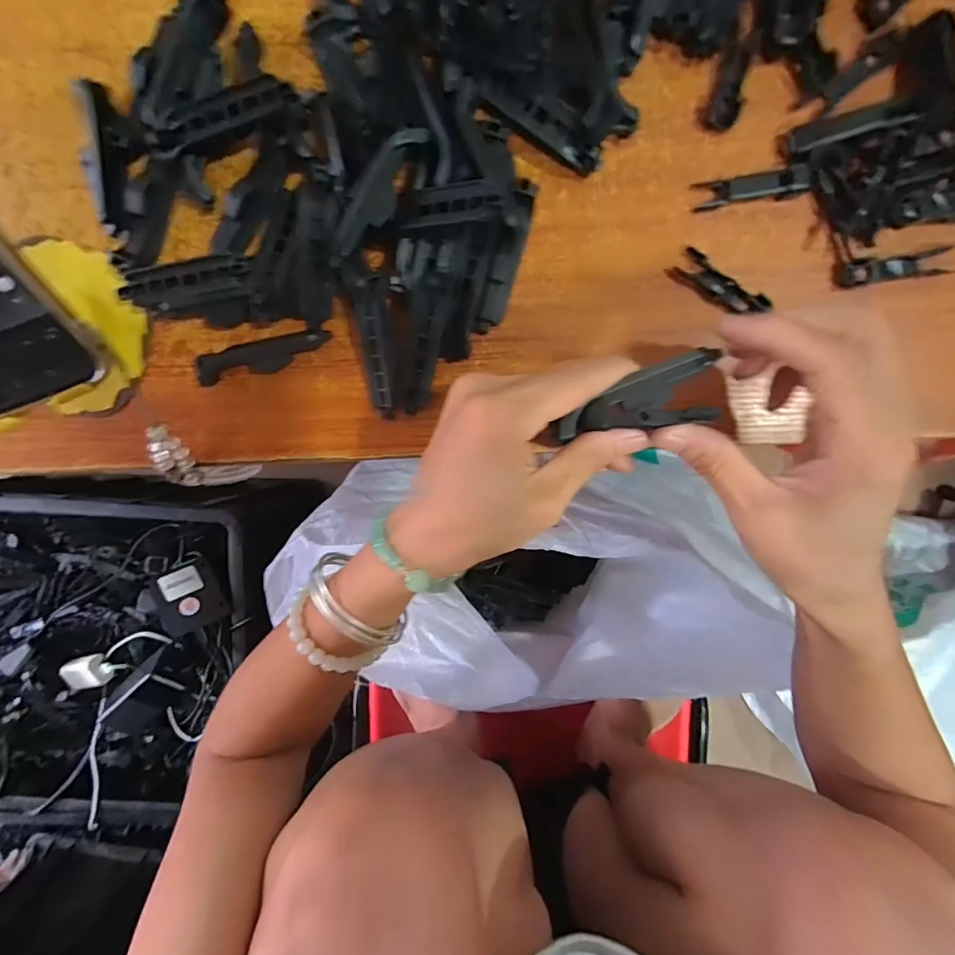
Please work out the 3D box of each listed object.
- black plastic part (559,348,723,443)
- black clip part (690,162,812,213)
[{"bbox_3d":[0.068,-0.029,0.195,0.069,0.006,0.028,-21,96,4],"label":"black plastic part"},{"bbox_3d":[0.143,-0.152,0.246,0.054,0.009,0.015,-8,97,2],"label":"black clip part"}]

